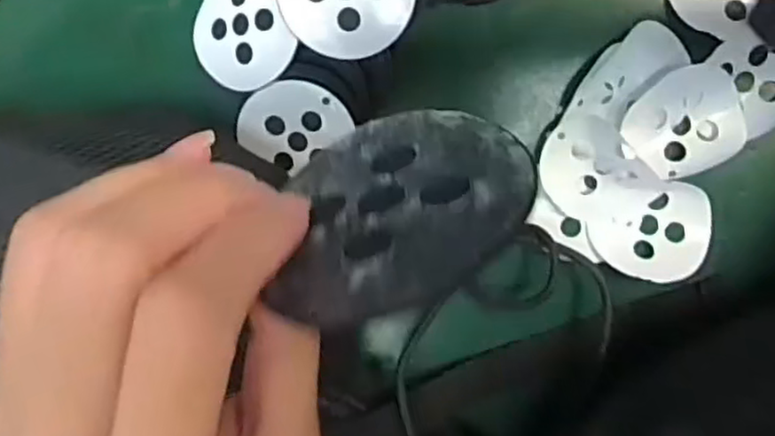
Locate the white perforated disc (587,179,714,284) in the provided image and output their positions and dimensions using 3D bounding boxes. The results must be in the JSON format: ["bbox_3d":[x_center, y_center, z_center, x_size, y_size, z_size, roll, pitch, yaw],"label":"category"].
[{"bbox_3d":[0.132,0.006,0.346,0.058,0.015,0.048,6,99,3],"label":"white perforated disc"}]

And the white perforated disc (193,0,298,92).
[{"bbox_3d":[-0.071,-0.092,0.334,0.055,0.005,0.059,5,100,25],"label":"white perforated disc"}]

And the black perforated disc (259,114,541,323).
[{"bbox_3d":[0.004,-0.004,0.143,0.051,0.060,0.004,-15,127,12],"label":"black perforated disc"}]

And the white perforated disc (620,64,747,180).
[{"bbox_3d":[0.145,-0.047,0.337,0.055,0.014,0.050,1,99,4],"label":"white perforated disc"}]

